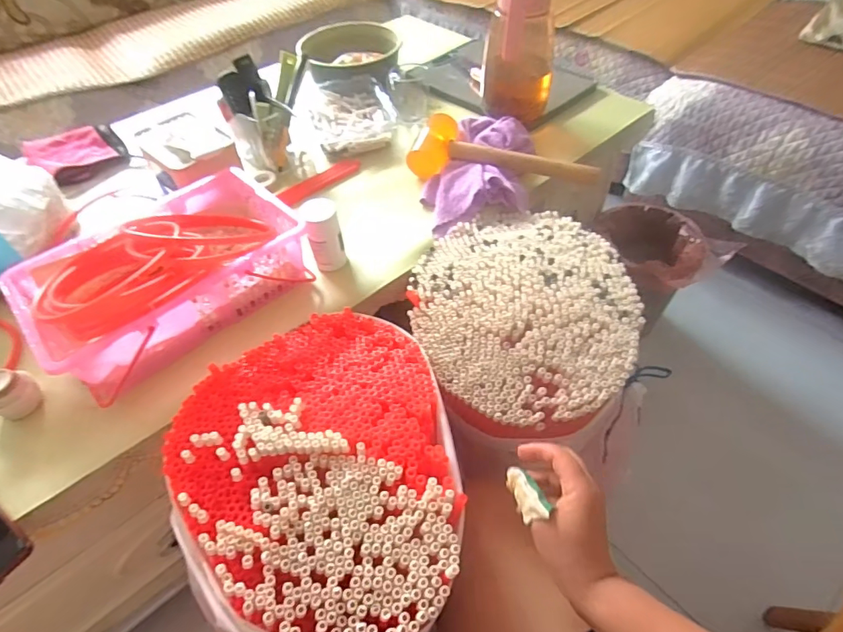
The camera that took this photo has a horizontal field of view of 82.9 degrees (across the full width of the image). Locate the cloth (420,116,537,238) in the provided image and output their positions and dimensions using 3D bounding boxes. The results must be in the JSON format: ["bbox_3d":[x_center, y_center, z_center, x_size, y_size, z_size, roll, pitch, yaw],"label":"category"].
[{"bbox_3d":[0.101,-0.250,0.802,0.174,0.044,0.323,8,51,9],"label":"cloth"}]

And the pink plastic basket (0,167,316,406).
[{"bbox_3d":[-0.325,-0.059,0.626,0.213,0.116,0.321,34,59,27],"label":"pink plastic basket"}]

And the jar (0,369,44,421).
[{"bbox_3d":[-0.480,0.090,0.556,0.049,0.055,0.051,18,53,17],"label":"jar"}]

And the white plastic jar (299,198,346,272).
[{"bbox_3d":[-0.135,-0.110,0.670,0.049,0.097,0.044,-12,50,-8],"label":"white plastic jar"}]

